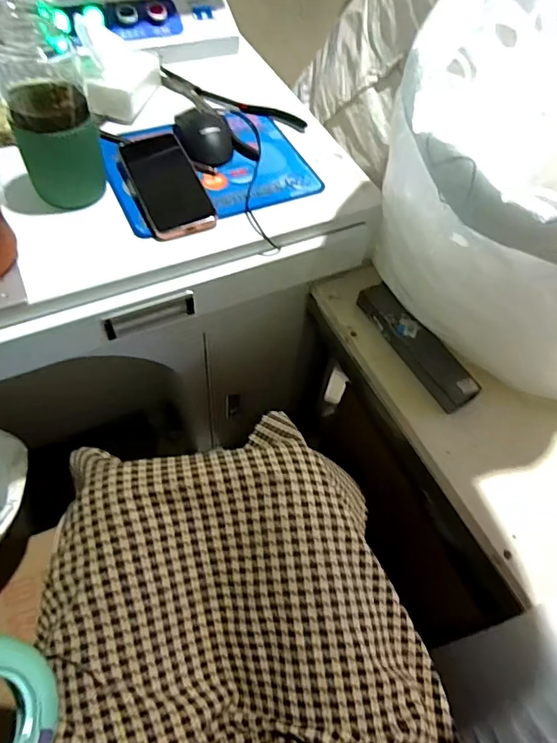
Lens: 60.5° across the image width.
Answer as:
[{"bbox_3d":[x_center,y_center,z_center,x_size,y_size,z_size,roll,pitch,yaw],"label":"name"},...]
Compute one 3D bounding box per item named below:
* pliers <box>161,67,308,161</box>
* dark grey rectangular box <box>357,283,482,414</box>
[{"bbox_3d":[-0.081,-0.392,0.702,0.231,0.017,0.126,38,62,18],"label":"pliers"},{"bbox_3d":[0.179,-0.036,0.632,0.050,0.031,0.196,-26,63,-19],"label":"dark grey rectangular box"}]

